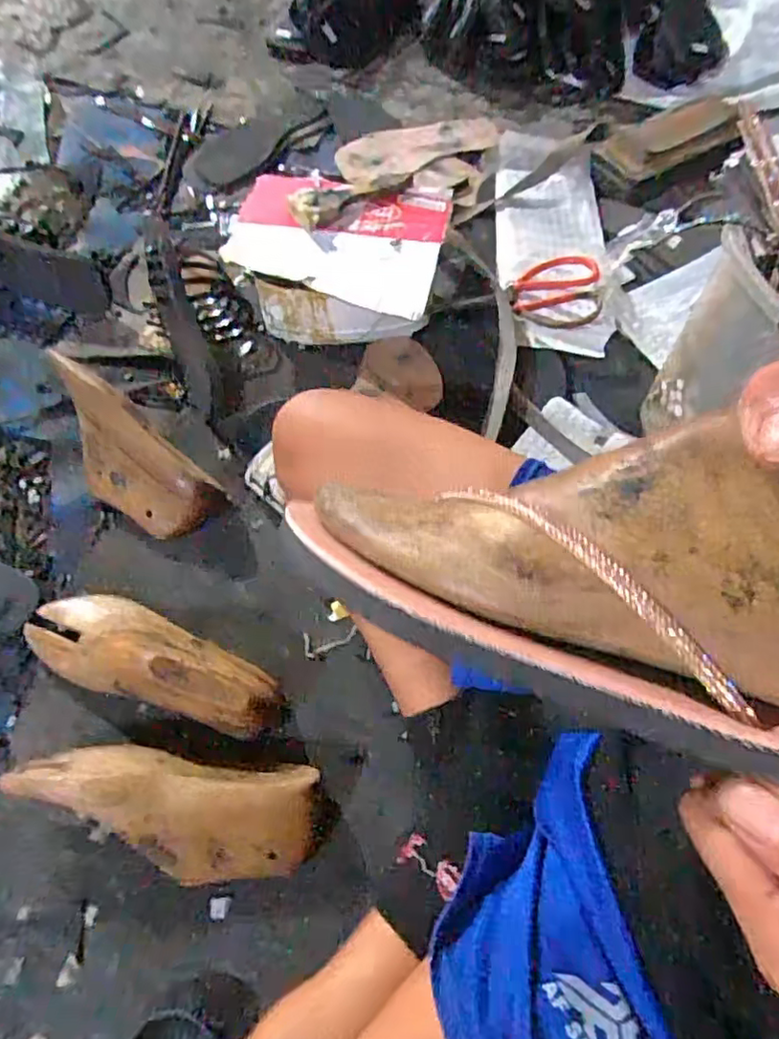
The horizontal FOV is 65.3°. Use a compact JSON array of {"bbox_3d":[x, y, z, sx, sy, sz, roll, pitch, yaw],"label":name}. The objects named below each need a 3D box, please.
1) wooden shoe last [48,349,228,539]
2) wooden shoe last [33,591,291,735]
[{"bbox_3d":[-0.254,-0.059,0.597,0.200,0.055,0.087,38,71,13],"label":"wooden shoe last"},{"bbox_3d":[-0.200,0.117,0.510,0.239,0.079,0.078,20,68,6],"label":"wooden shoe last"}]

